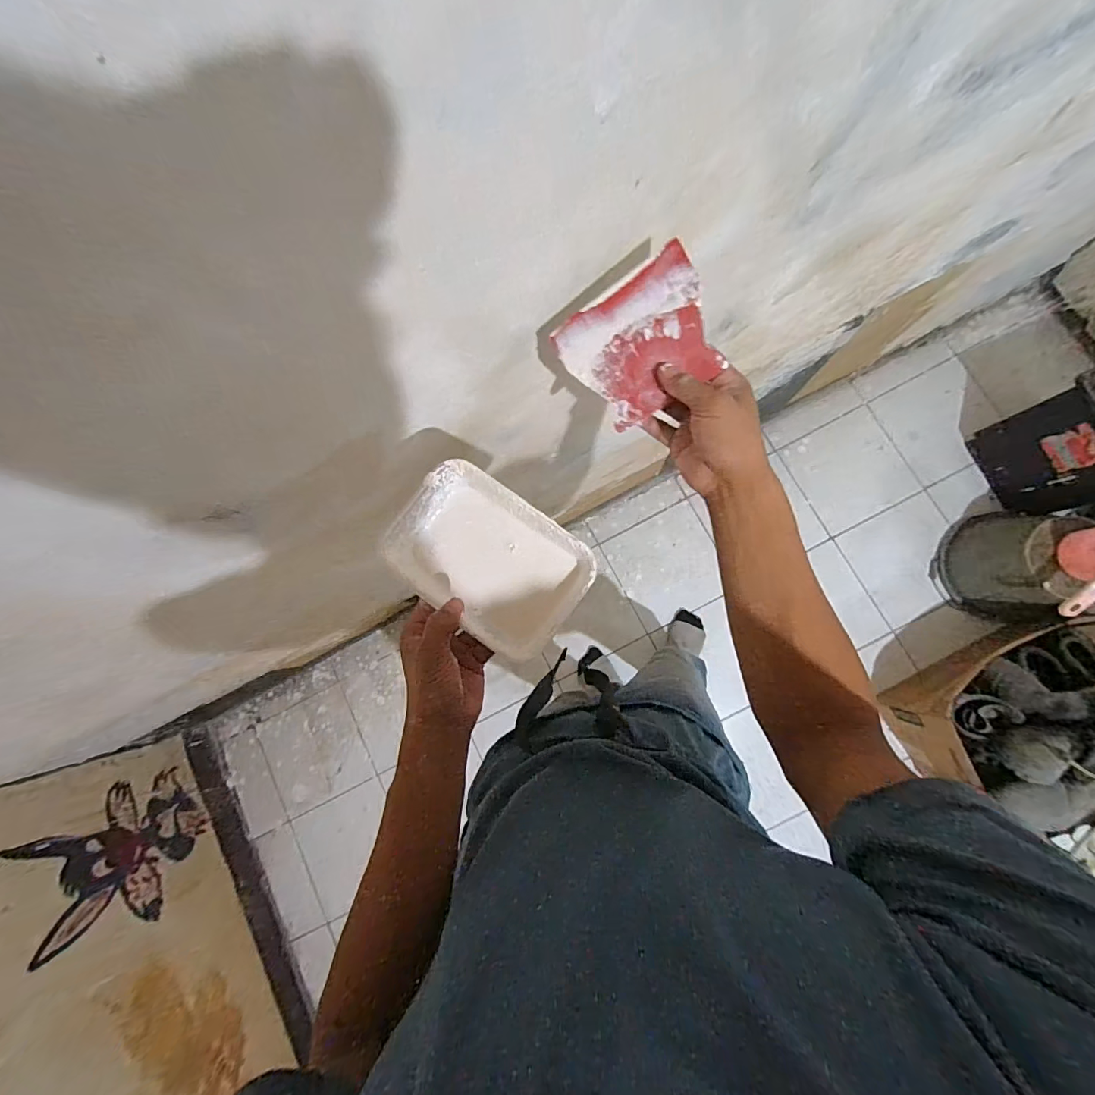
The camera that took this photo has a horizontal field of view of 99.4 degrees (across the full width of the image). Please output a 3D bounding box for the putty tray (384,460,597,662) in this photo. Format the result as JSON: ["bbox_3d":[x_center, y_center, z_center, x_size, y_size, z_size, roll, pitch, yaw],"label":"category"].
[{"bbox_3d":[-0.053,0.008,0.414,0.172,0.037,0.116,35,88,9],"label":"putty tray"}]

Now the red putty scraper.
[{"bbox_3d":[0.081,-0.171,0.403,0.122,0.009,0.107,-26,102,23],"label":"red putty scraper"}]

